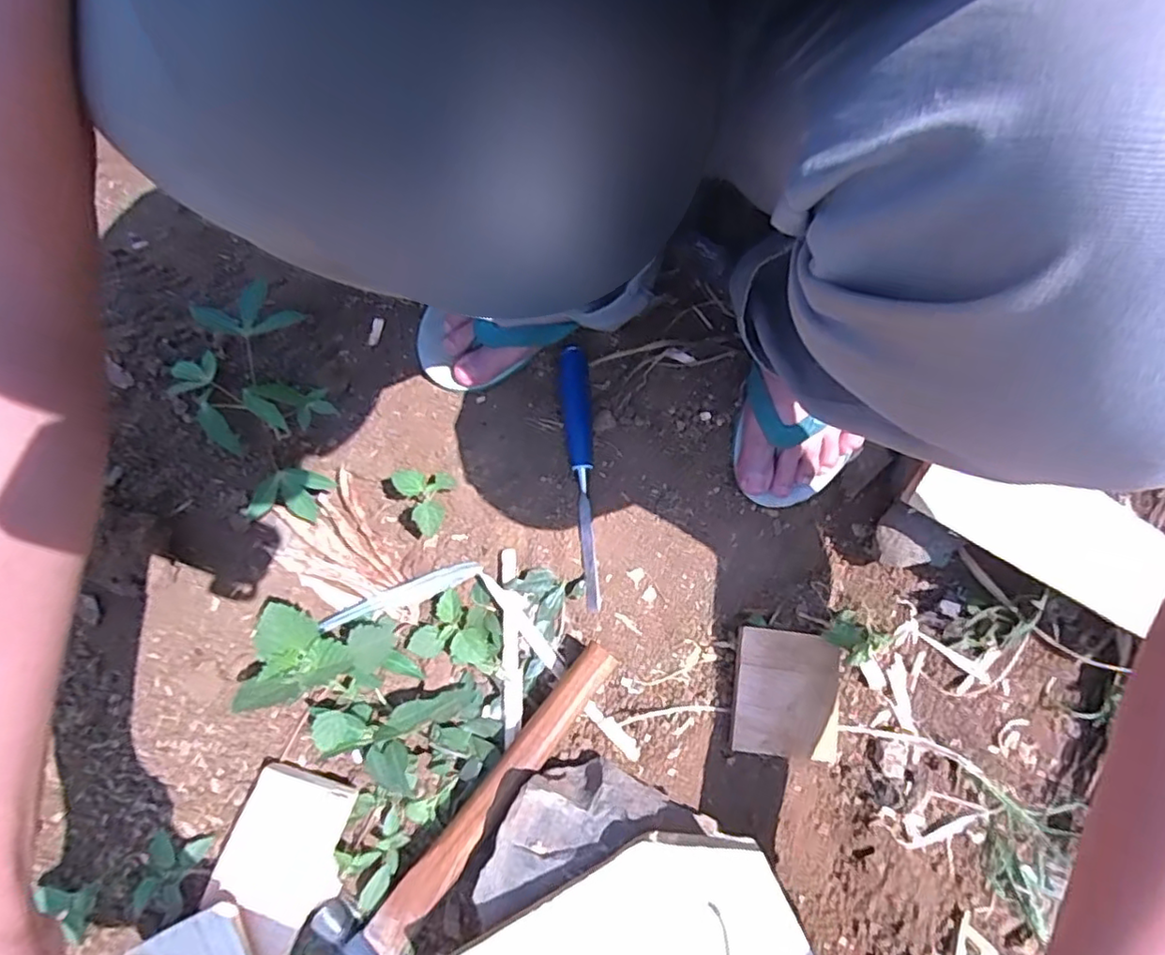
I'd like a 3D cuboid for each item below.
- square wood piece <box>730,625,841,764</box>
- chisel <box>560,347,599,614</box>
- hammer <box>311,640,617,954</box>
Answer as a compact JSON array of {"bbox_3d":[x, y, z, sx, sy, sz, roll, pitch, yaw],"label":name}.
[{"bbox_3d":[0.163,0.171,0.506,0.079,0.023,0.095,8,80,0],"label":"square wood piece"},{"bbox_3d":[0.000,-0.004,0.551,0.024,0.020,0.228,-4,81,-3],"label":"chisel"},{"bbox_3d":[-0.070,0.239,0.456,0.083,0.047,0.275,40,71,15],"label":"hammer"}]

